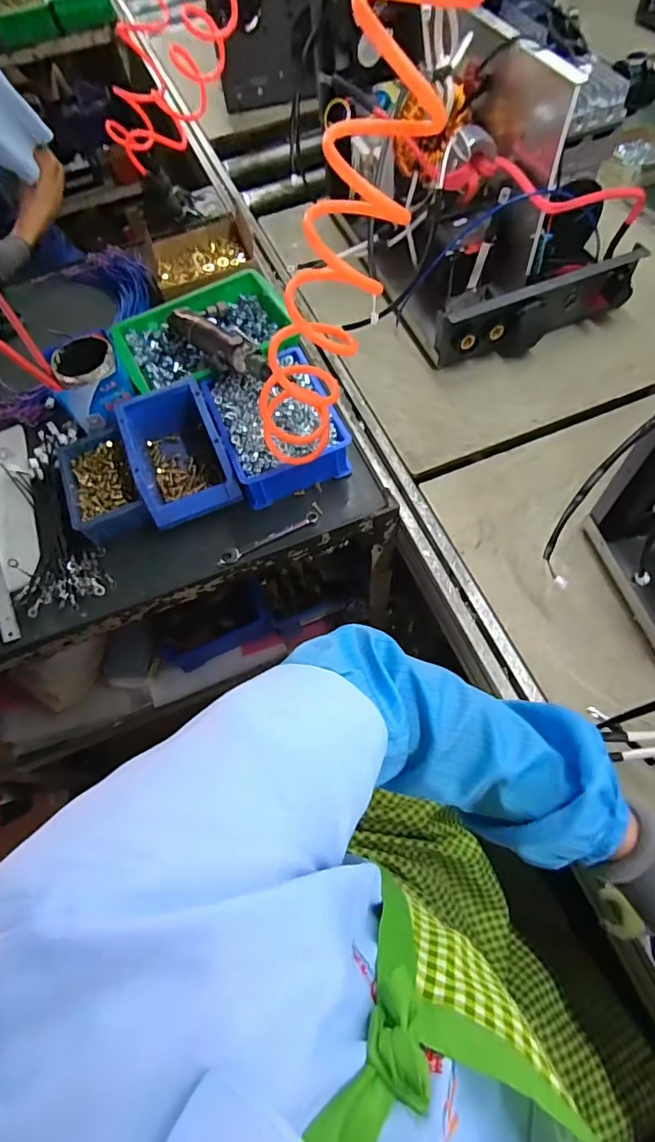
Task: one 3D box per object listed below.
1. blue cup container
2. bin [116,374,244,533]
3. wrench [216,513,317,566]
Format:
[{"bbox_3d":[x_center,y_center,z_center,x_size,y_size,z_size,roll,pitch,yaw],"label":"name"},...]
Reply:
[{"bbox_3d":[-0.329,-0.262,0.691,0.095,0.086,0.107,-27,64,-8],"label":"blue cup container"},{"bbox_3d":[-0.198,-0.160,0.646,0.113,0.068,0.196,-22,63,-6],"label":"bin"},{"bbox_3d":[-0.075,-0.042,0.617,0.137,0.009,0.018,-26,65,-9],"label":"wrench"}]

